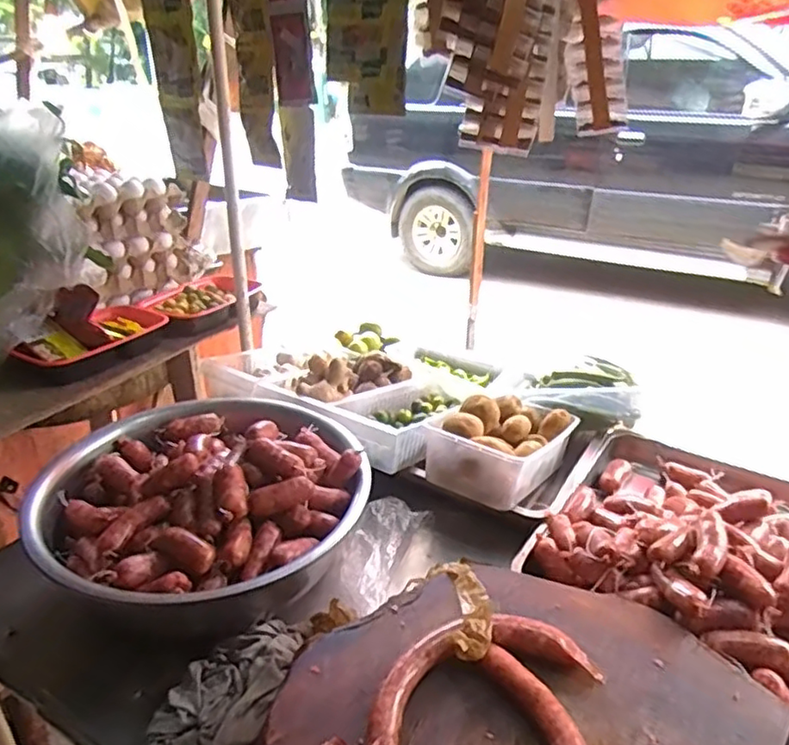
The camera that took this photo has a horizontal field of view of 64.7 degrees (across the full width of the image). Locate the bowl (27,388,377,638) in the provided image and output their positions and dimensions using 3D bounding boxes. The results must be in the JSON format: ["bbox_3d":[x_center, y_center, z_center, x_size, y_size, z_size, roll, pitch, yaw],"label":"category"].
[{"bbox_3d":[-0.219,0.142,0.728,0.354,0.113,0.344,0,27,0],"label":"bowl"}]

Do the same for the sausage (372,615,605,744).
[{"bbox_3d":[0.072,0.262,0.477,0.159,0.026,0.186,9,28,16],"label":"sausage"}]

